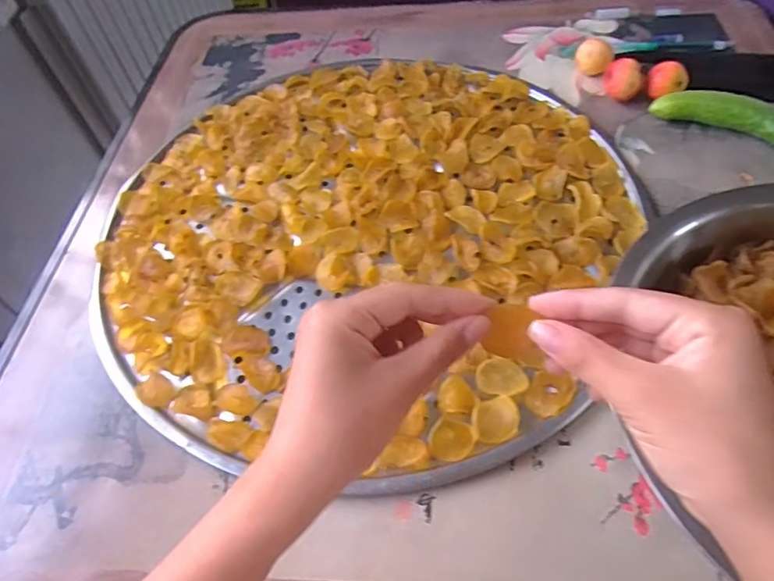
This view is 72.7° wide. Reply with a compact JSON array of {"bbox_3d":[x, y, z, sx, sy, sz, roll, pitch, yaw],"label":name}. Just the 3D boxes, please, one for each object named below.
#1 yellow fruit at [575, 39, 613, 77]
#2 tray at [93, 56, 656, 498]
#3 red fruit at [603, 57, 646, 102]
[{"bbox_3d":[0.239,-0.266,0.610,0.039,0.039,0.032,14,59,13],"label":"yellow fruit"},{"bbox_3d":[-0.023,-0.070,0.507,0.469,0.014,0.486,-2,57,3],"label":"tray"},{"bbox_3d":[0.258,-0.228,0.576,0.039,0.045,0.033,11,58,11],"label":"red fruit"}]

